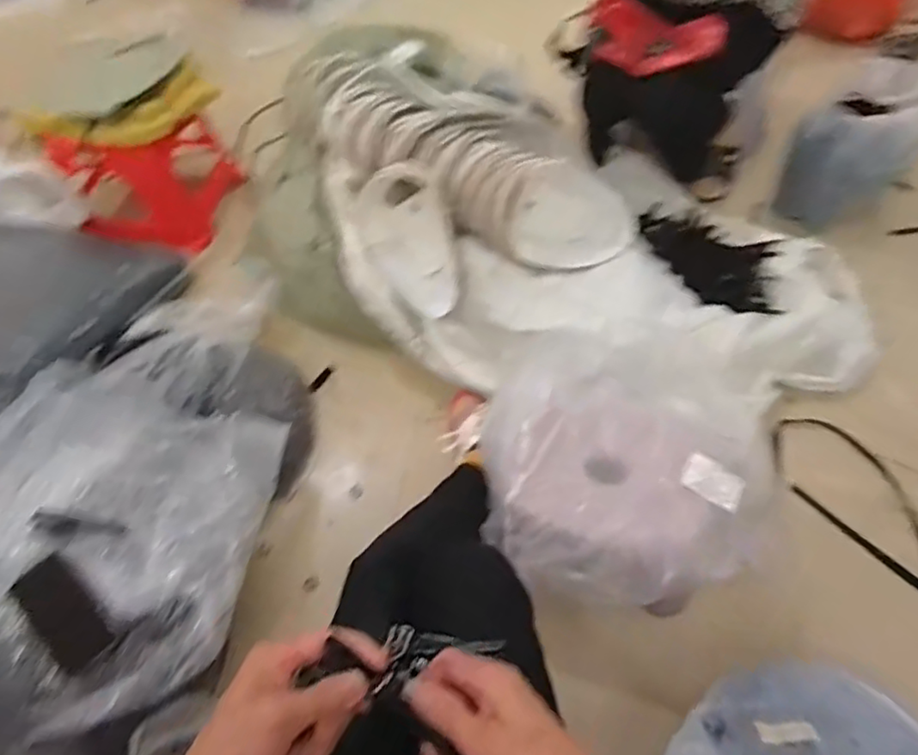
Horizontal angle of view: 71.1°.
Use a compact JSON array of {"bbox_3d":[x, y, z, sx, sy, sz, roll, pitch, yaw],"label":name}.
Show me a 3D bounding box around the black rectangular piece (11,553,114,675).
[{"bbox_3d":[-0.490,0.290,0.794,0.067,0.012,0.150,-40,63,-20],"label":"black rectangular piece"}]

